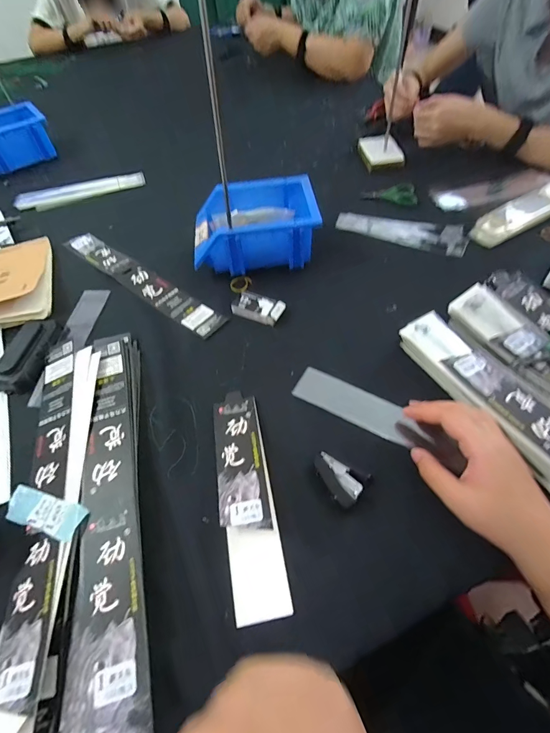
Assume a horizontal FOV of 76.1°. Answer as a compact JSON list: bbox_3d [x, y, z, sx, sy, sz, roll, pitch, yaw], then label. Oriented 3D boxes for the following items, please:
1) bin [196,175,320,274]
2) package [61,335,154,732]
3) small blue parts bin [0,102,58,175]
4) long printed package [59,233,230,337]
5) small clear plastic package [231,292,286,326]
[{"bbox_3d":[-0.031,-0.212,0.529,0.175,0.078,0.131,-7,55,-1],"label":"bin"},{"bbox_3d":[-0.159,0.116,0.339,0.064,0.018,0.370,-13,55,-6],"label":"package"},{"bbox_3d":[-0.571,-0.480,0.742,0.169,0.073,0.129,-31,59,-18],"label":"small blue parts bin"},{"bbox_3d":[-0.208,-0.133,0.535,0.332,0.007,0.043,32,63,23],"label":"long printed package"},{"bbox_3d":[-0.022,-0.079,0.477,0.067,0.018,0.035,21,59,17],"label":"small clear plastic package"}]

